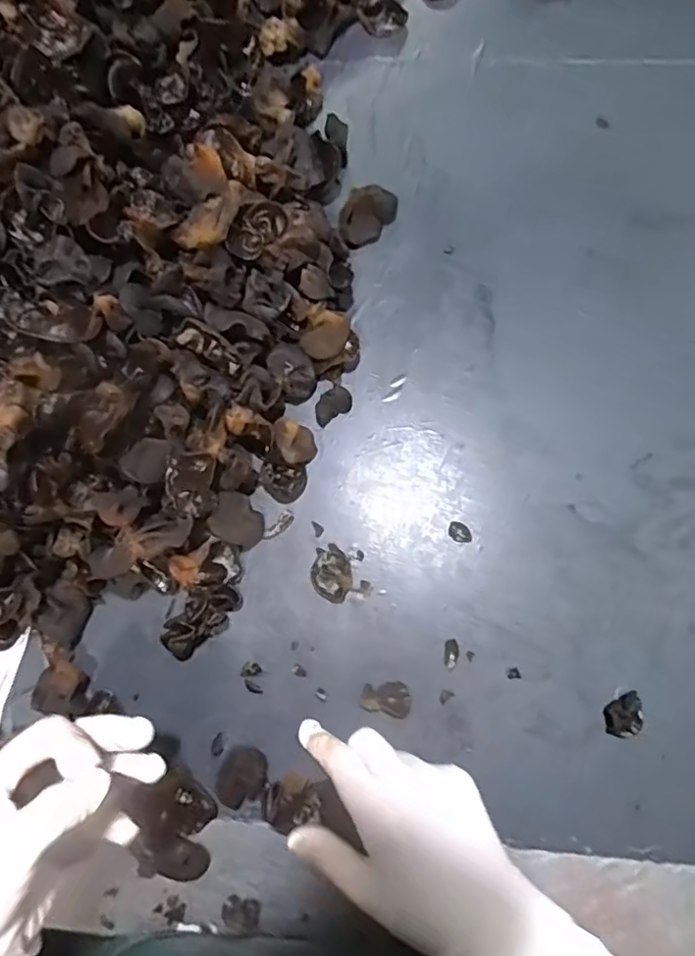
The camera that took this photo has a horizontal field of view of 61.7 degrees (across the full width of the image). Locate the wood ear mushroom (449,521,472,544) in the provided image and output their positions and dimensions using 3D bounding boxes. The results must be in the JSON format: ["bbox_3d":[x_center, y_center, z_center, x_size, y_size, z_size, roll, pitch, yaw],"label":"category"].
[{"bbox_3d":[0.078,0.038,0.402,0.017,0.004,0.013,24,75,9],"label":"wood ear mushroom"}]

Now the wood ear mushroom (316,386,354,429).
[{"bbox_3d":[-0.011,-0.054,0.428,0.031,0.012,0.018,-32,75,-8],"label":"wood ear mushroom"}]

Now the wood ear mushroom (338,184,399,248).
[{"bbox_3d":[0.014,-0.208,0.461,0.034,0.015,0.053,39,78,12],"label":"wood ear mushroom"}]

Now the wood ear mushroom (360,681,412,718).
[{"bbox_3d":[0.026,0.141,0.372,0.031,0.010,0.021,13,74,5],"label":"wood ear mushroom"}]

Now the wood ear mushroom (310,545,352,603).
[{"bbox_3d":[-0.011,0.066,0.400,0.027,0.008,0.039,-11,73,-2],"label":"wood ear mushroom"}]

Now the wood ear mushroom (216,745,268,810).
[{"bbox_3d":[-0.065,0.186,0.363,0.027,0.021,0.033,24,75,9],"label":"wood ear mushroom"}]

